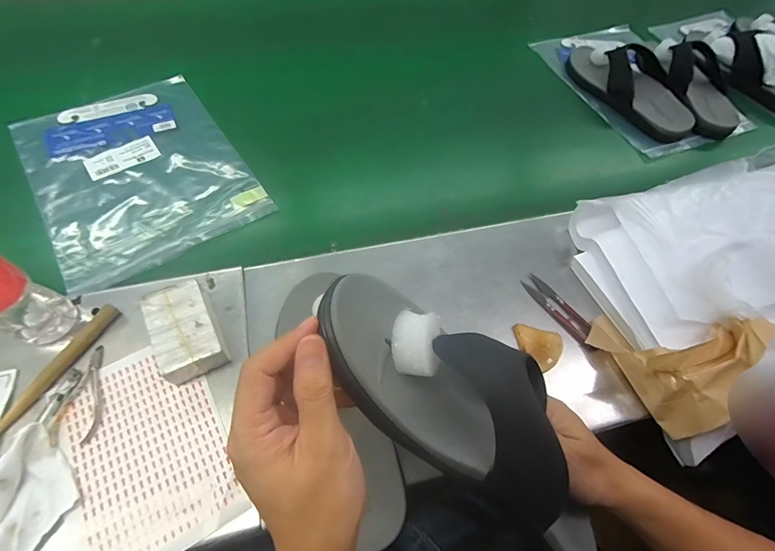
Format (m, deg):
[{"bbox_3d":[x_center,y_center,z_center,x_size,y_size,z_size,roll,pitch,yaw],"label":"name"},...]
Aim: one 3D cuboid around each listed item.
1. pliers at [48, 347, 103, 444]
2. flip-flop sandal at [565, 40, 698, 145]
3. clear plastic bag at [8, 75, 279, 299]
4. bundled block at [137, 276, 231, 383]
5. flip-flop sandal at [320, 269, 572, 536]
[{"bbox_3d":[-0.322,0.125,0.399,0.040,0.008,0.101,-1,58,-5],"label":"pliers"},{"bbox_3d":[0.457,-0.373,0.717,0.100,0.075,0.299,-26,64,-19],"label":"flip-flop sandal"},{"bbox_3d":[-0.380,-0.163,0.576,0.271,0.012,0.369,-30,65,-21],"label":"clear plastic bag"},{"bbox_3d":[-0.223,0.063,0.419,0.069,0.044,0.107,-27,64,-19],"label":"bundled block"},{"bbox_3d":[0.043,0.072,0.226,0.193,0.056,0.081,41,62,-3],"label":"flip-flop sandal"}]

